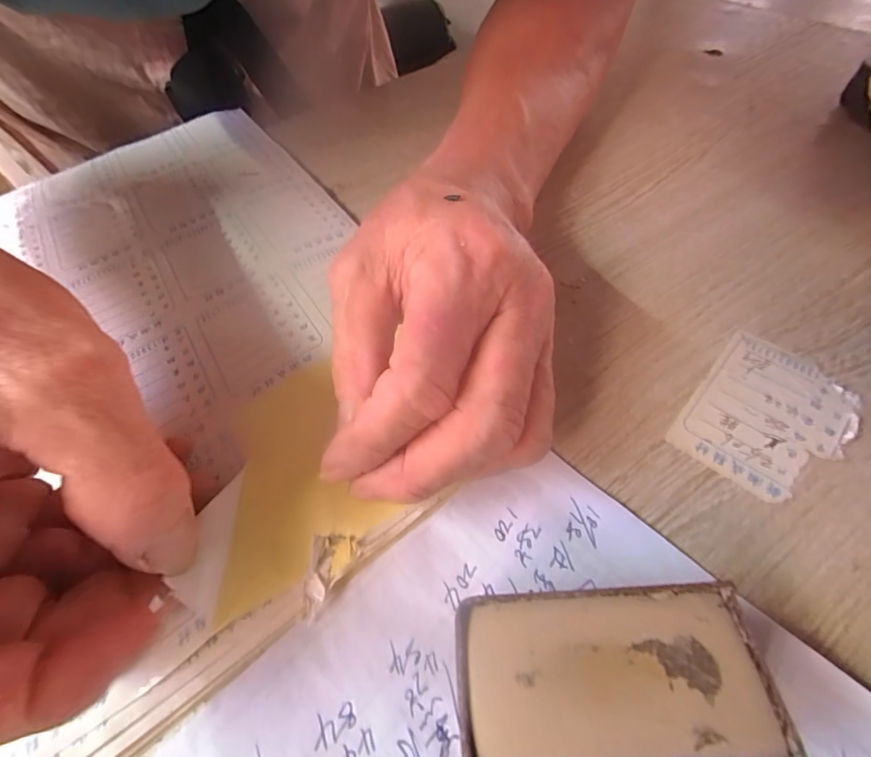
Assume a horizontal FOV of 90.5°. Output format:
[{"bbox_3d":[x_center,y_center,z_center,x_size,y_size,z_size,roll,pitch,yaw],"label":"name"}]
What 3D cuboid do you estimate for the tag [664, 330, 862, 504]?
[{"bbox_3d":[0.126,0.013,0.164,0.048,0.004,0.069,36,67,24],"label":"tag"}]

